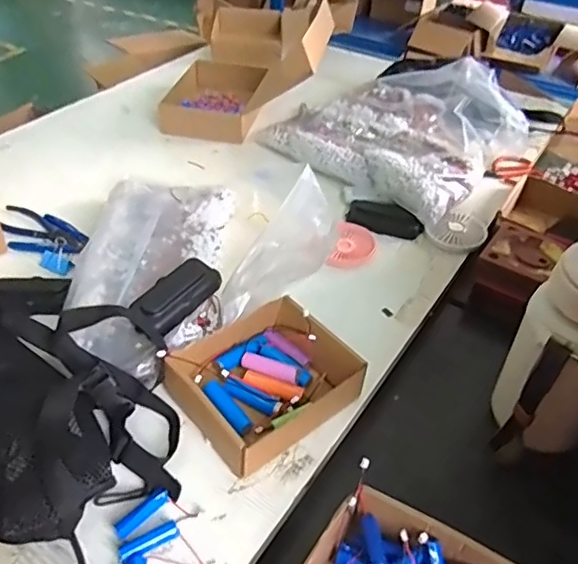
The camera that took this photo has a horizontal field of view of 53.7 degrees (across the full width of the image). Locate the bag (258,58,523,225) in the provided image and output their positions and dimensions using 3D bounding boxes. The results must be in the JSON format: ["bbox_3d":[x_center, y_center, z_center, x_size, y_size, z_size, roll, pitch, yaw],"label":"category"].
[{"bbox_3d":[0.183,-0.266,0.940,0.305,0.110,0.349,-33,52,-32],"label":"bag"}]

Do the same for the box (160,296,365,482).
[{"bbox_3d":[-0.024,0.099,0.583,0.166,0.048,0.137,-28,49,-29],"label":"box"}]

